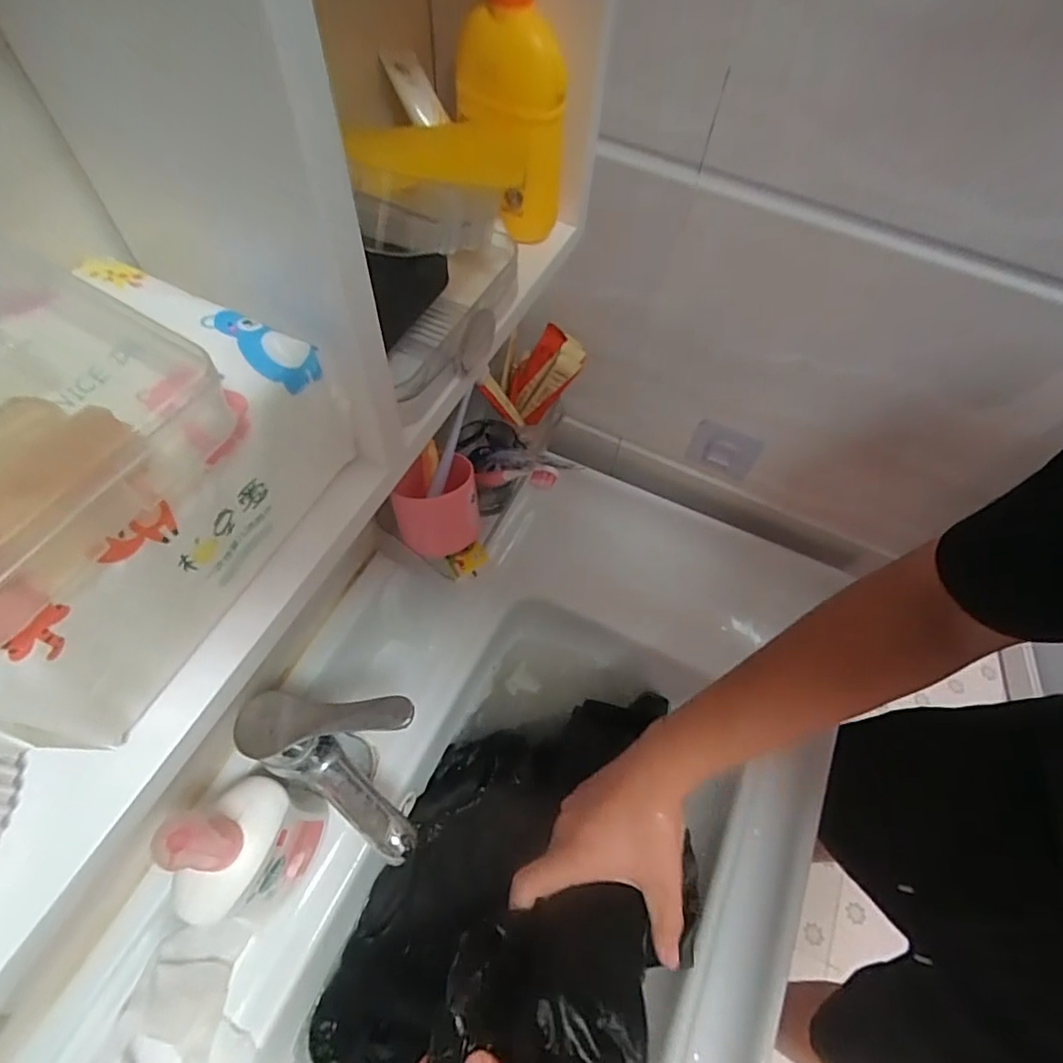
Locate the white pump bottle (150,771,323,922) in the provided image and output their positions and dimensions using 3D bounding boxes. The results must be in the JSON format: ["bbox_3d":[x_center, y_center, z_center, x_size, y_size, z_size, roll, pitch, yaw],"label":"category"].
[{"bbox_3d":[-0.209,0.234,0.429,0.055,0.175,0.096,18,61,7],"label":"white pump bottle"}]

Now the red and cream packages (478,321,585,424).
[{"bbox_3d":[-0.003,-0.153,0.596,0.100,0.096,0.053,-10,61,-9],"label":"red and cream packages"}]

